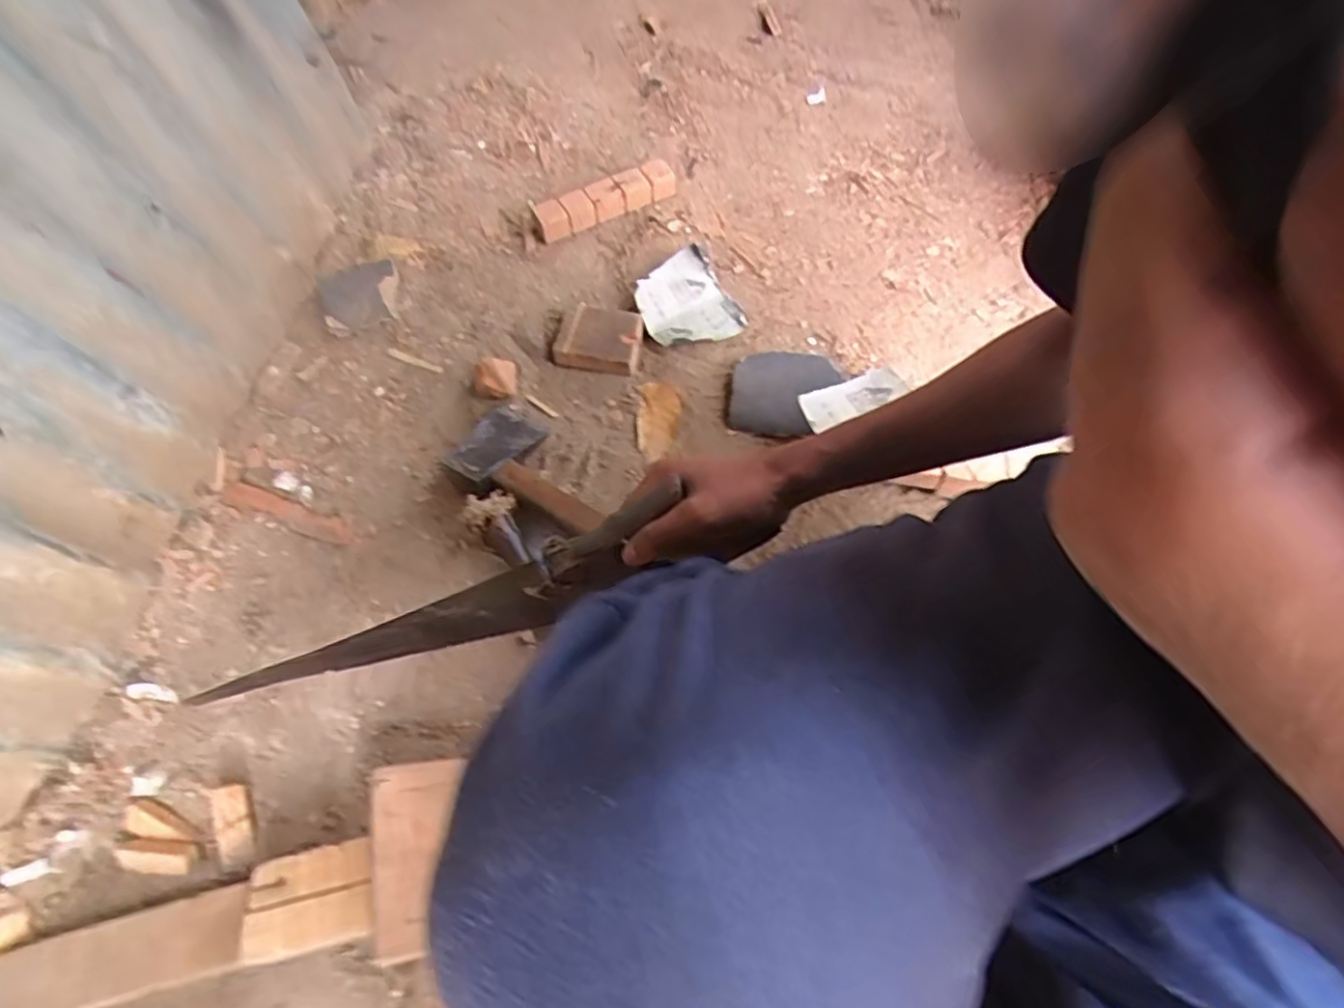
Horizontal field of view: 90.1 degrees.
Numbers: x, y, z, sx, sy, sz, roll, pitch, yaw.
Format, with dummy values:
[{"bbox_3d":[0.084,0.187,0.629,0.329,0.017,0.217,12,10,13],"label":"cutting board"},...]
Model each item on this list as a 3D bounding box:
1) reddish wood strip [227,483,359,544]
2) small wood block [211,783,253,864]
[{"bbox_3d":[-0.404,0.006,0.700,0.161,0.009,0.025,19,67,9],"label":"reddish wood strip"},{"bbox_3d":[-0.380,0.277,0.586,0.028,0.016,0.064,-23,67,-9],"label":"small wood block"}]

